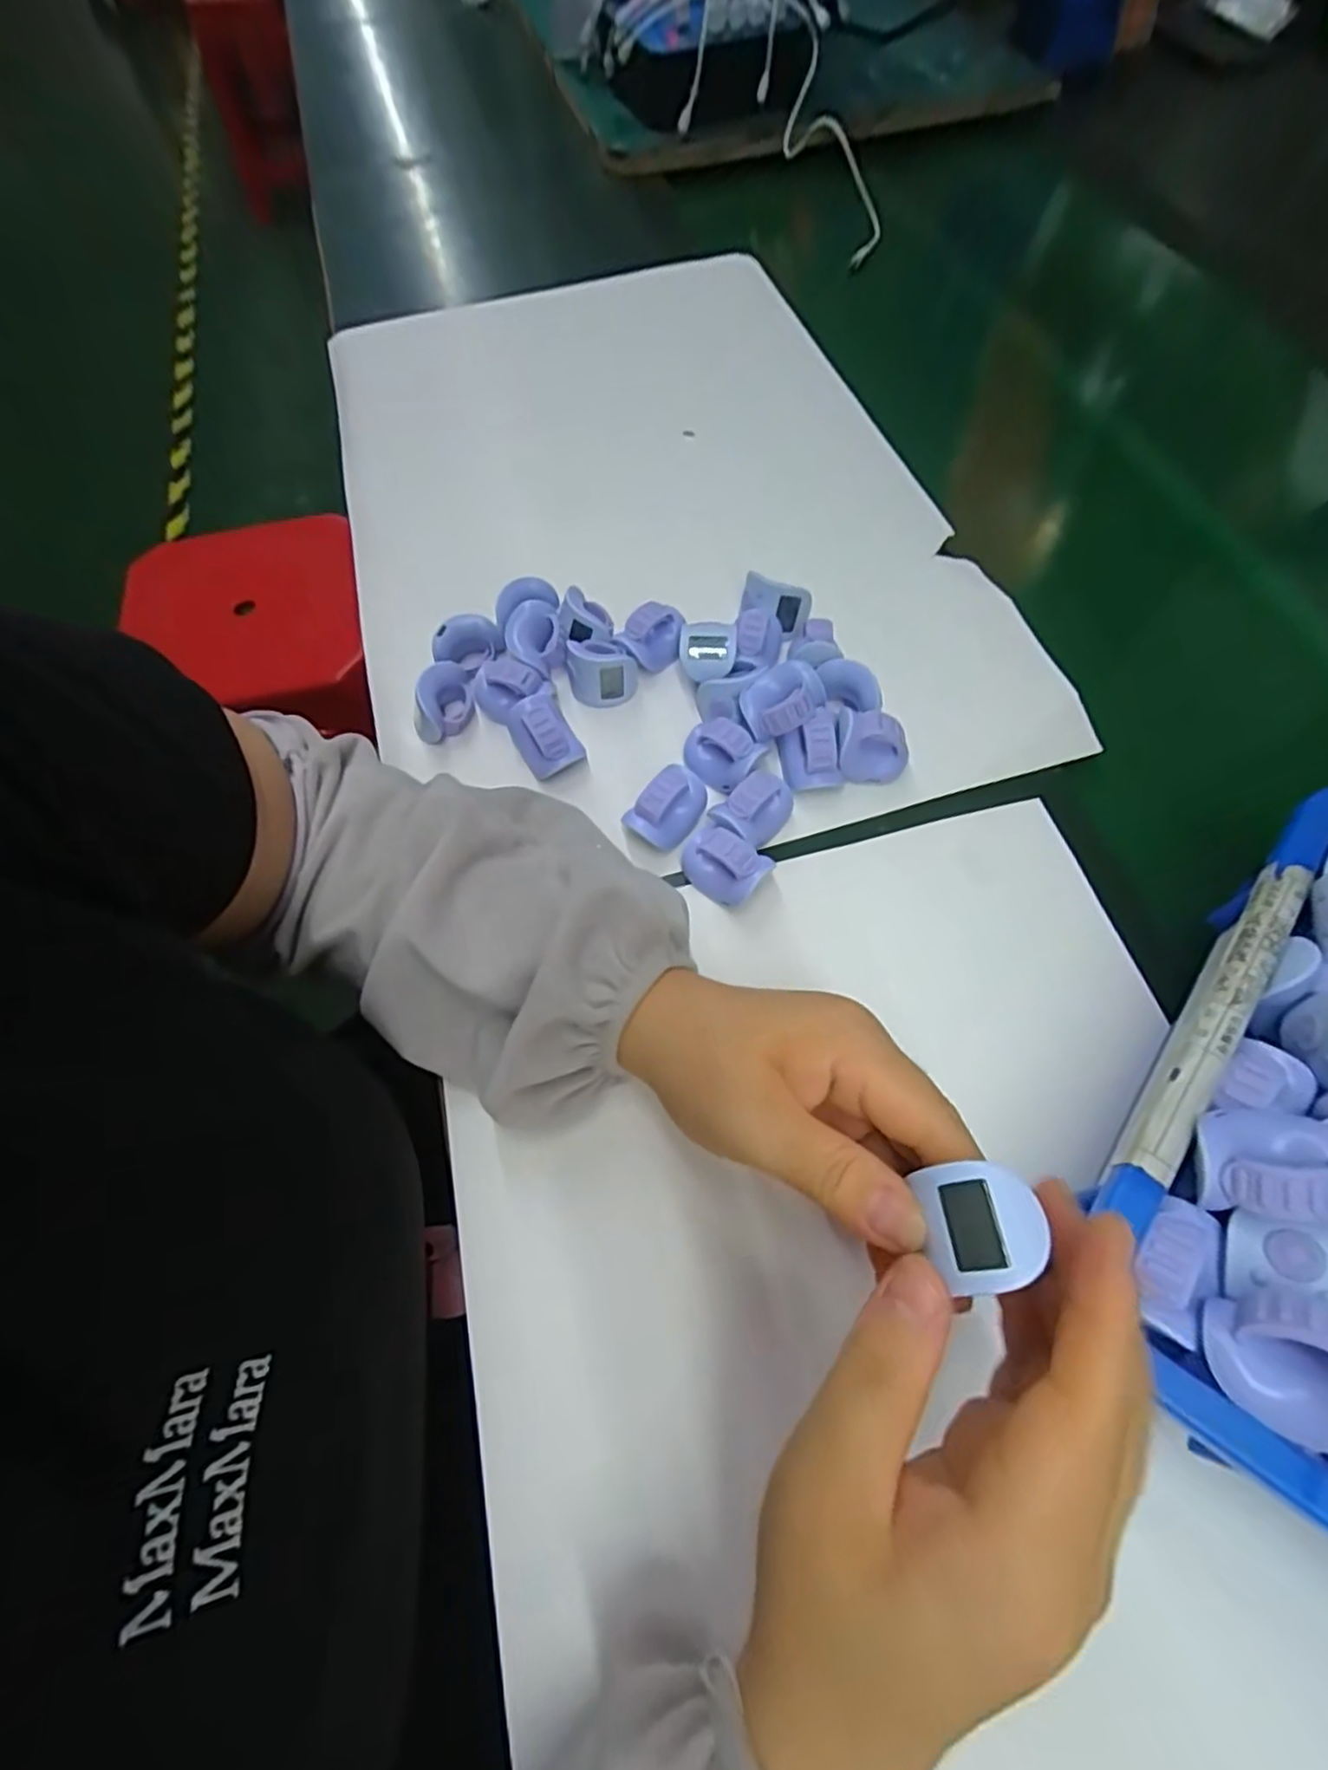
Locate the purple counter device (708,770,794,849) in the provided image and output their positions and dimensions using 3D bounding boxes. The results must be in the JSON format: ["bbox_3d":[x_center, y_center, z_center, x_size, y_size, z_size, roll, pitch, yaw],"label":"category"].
[{"bbox_3d":[0.046,-0.037,0.335,0.041,0.029,0.023,-34,67,-13],"label":"purple counter device"}]

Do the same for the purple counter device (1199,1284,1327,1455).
[{"bbox_3d":[0.172,0.130,0.187,0.038,0.024,0.038,-23,52,32],"label":"purple counter device"}]

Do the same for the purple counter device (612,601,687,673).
[{"bbox_3d":[-0.006,-0.138,0.388,0.039,0.034,0.020,-28,65,-11],"label":"purple counter device"}]

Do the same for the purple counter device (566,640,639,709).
[{"bbox_3d":[-0.035,-0.120,0.381,0.036,0.028,0.031,-13,63,-4],"label":"purple counter device"}]

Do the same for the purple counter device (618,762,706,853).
[{"bbox_3d":[0.004,-0.040,0.341,0.025,0.029,0.043,39,71,19],"label":"purple counter device"}]

